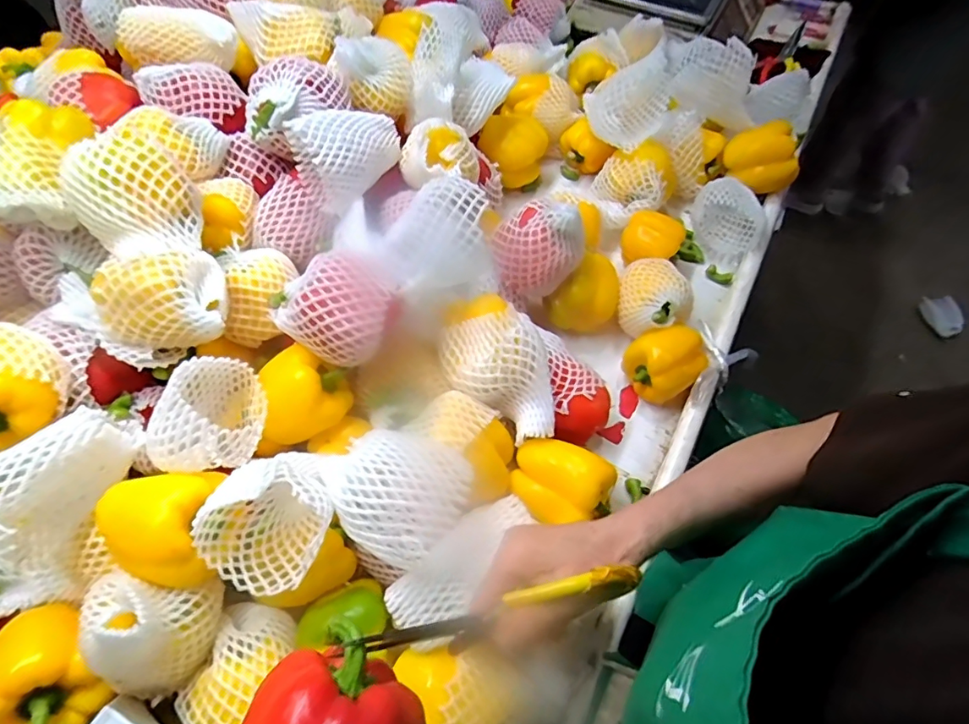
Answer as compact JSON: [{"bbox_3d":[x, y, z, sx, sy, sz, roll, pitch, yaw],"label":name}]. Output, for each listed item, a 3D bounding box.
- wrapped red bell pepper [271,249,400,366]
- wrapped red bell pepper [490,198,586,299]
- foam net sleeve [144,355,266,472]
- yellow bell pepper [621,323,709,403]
[{"bbox_3d":[-0.132,-0.049,0.452,0.110,0.072,0.076,27,62,15],"label":"wrapped red bell pepper"},{"bbox_3d":[0.058,-0.128,0.562,0.098,0.081,0.081,22,61,13],"label":"wrapped red bell pepper"},{"bbox_3d":[-0.230,0.050,0.438,0.081,0.094,0.092,-6,59,-4],"label":"foam net sleeve"},{"bbox_3d":[0.207,0.002,0.585,0.082,0.070,0.073,-34,65,-19],"label":"yellow bell pepper"}]

